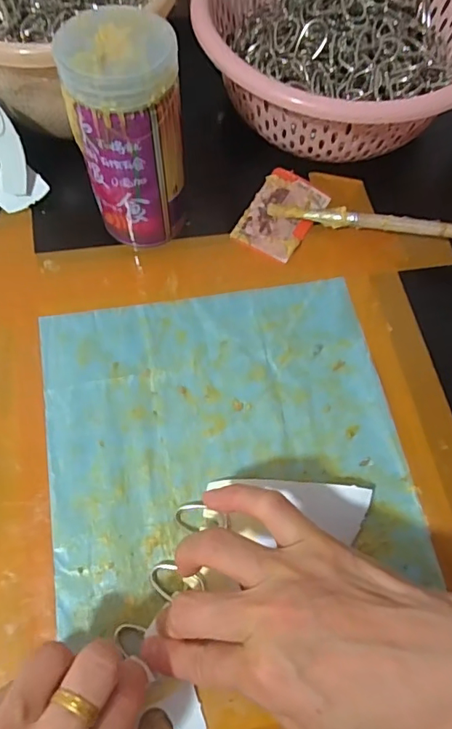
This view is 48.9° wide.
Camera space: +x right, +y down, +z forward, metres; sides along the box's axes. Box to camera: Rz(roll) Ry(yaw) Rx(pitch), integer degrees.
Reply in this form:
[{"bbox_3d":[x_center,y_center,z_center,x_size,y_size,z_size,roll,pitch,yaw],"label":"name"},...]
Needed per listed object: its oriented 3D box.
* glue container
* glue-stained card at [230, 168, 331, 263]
[{"bbox_3d":[-0.061,-0.142,0.326,0.063,0.136,0.066,-9,68,-6],"label":"glue container"},{"bbox_3d":[0.043,-0.119,0.391,0.053,0.005,0.077,32,72,11],"label":"glue-stained card"}]

